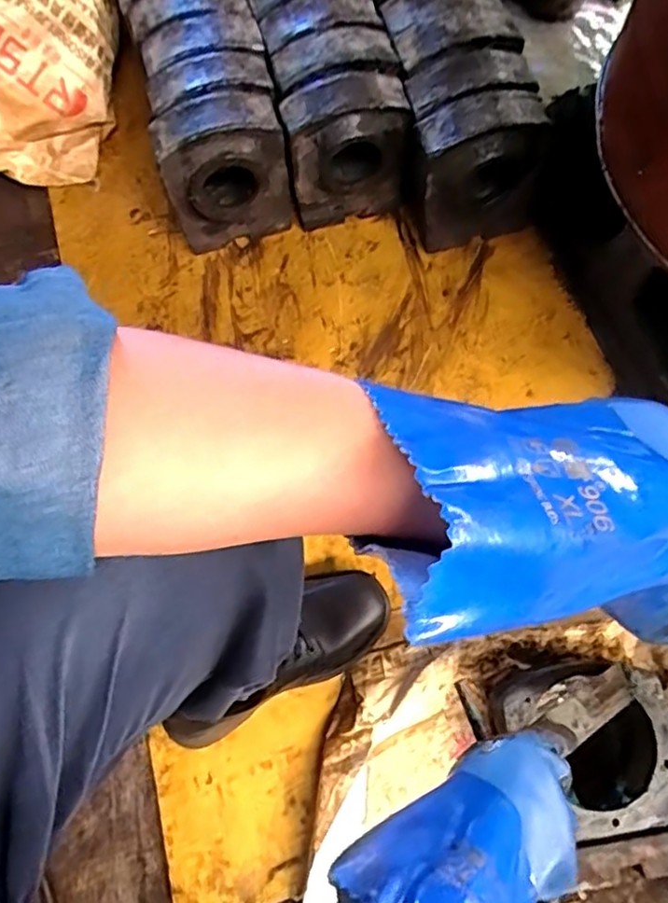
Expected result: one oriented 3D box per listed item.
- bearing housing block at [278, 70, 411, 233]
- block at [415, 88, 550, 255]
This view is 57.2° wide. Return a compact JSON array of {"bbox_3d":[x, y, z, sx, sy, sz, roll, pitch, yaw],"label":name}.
[{"bbox_3d":[0.015,-0.402,0.835,0.154,0.192,0.075,-8,69,-2],"label":"bearing housing block"},{"bbox_3d":[0.179,-0.354,0.795,0.148,0.192,0.084,-13,70,-3],"label":"block"}]

